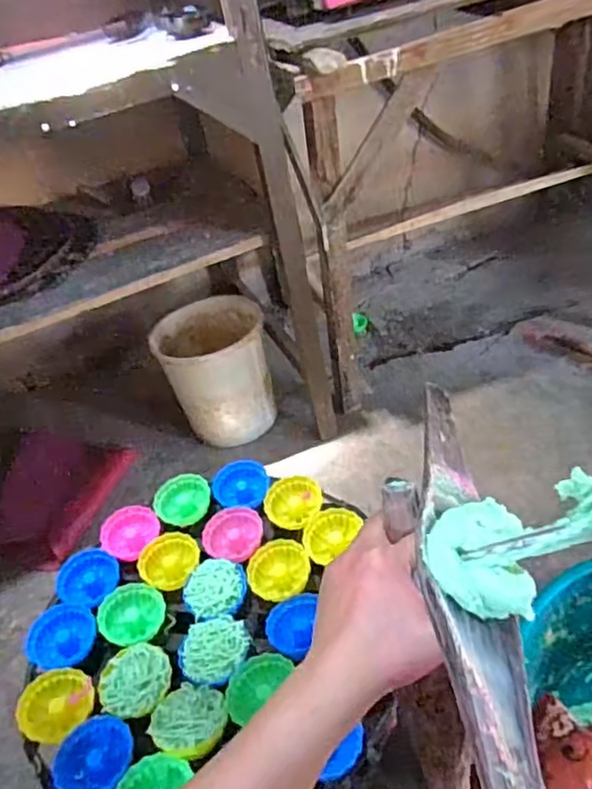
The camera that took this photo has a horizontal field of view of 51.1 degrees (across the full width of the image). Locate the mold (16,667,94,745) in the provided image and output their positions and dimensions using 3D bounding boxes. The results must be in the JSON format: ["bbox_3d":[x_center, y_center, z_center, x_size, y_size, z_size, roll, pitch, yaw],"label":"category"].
[{"bbox_3d":[-0.210,0.271,0.544,0.061,0.025,0.050,-29,48,-24],"label":"mold"}]

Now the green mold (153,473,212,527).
[{"bbox_3d":[-0.126,0.120,0.704,0.066,0.028,0.057,-16,72,12],"label":"green mold"}]

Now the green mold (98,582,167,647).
[{"bbox_3d":[-0.158,0.213,0.603,0.061,0.021,0.057,-10,43,-5],"label":"green mold"}]

